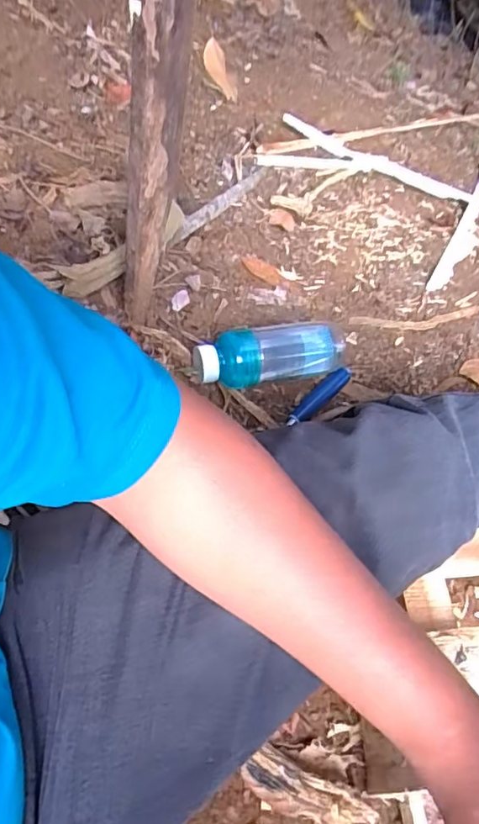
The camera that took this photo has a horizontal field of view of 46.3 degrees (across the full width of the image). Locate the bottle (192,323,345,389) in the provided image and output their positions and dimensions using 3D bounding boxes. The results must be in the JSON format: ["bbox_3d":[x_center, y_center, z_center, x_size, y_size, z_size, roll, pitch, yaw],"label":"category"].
[{"bbox_3d":[0.042,-0.075,0.715,0.207,0.057,0.058,-10,57,-21],"label":"bottle"}]

